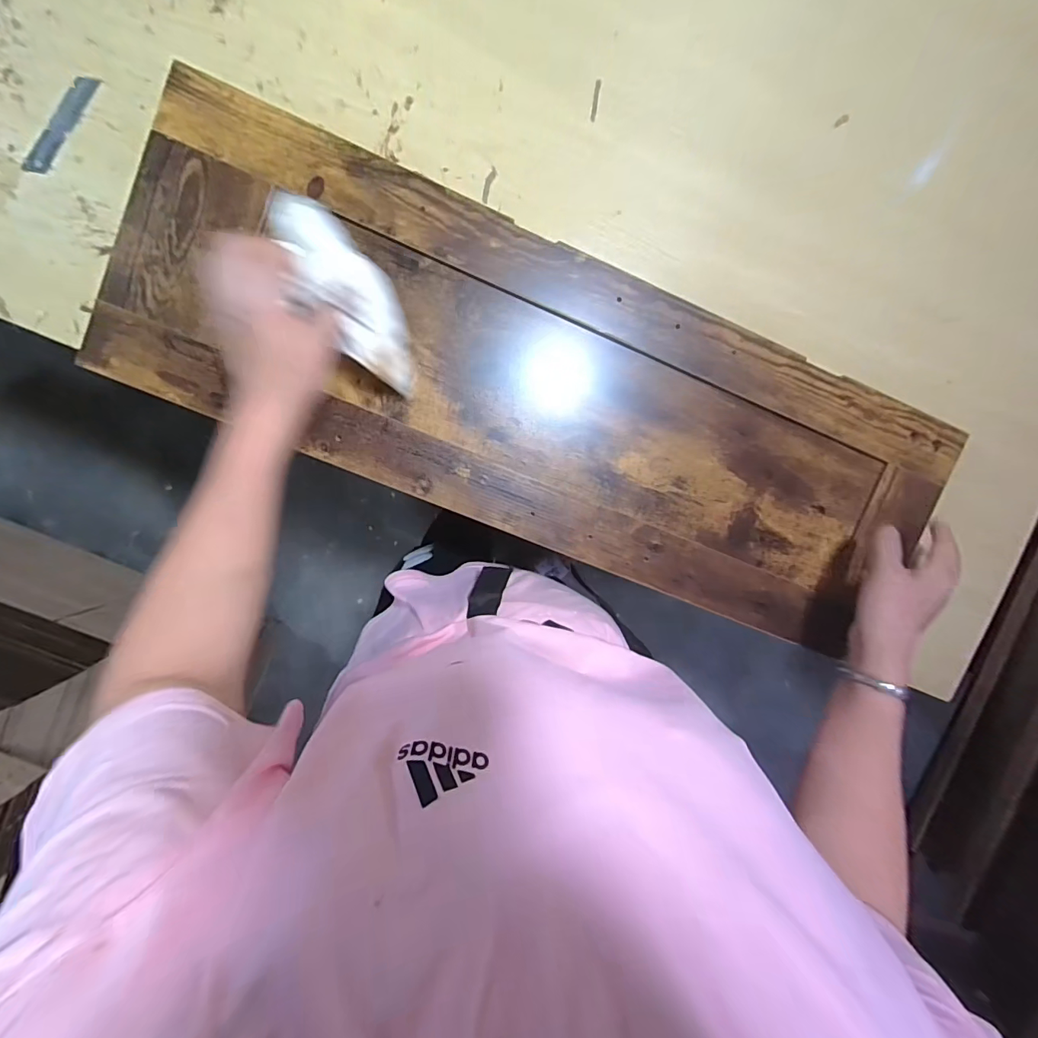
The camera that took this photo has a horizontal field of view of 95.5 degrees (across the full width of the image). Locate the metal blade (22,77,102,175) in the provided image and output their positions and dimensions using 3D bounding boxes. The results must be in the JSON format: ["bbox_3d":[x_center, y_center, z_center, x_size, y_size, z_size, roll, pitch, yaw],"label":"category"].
[{"bbox_3d":[-0.404,-0.348,0.417,0.019,0.004,0.099,35,93,-8],"label":"metal blade"}]

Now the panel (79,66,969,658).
[{"bbox_3d":[0.033,-0.126,0.461,0.789,0.021,0.279,22,92,-7],"label":"panel"}]

